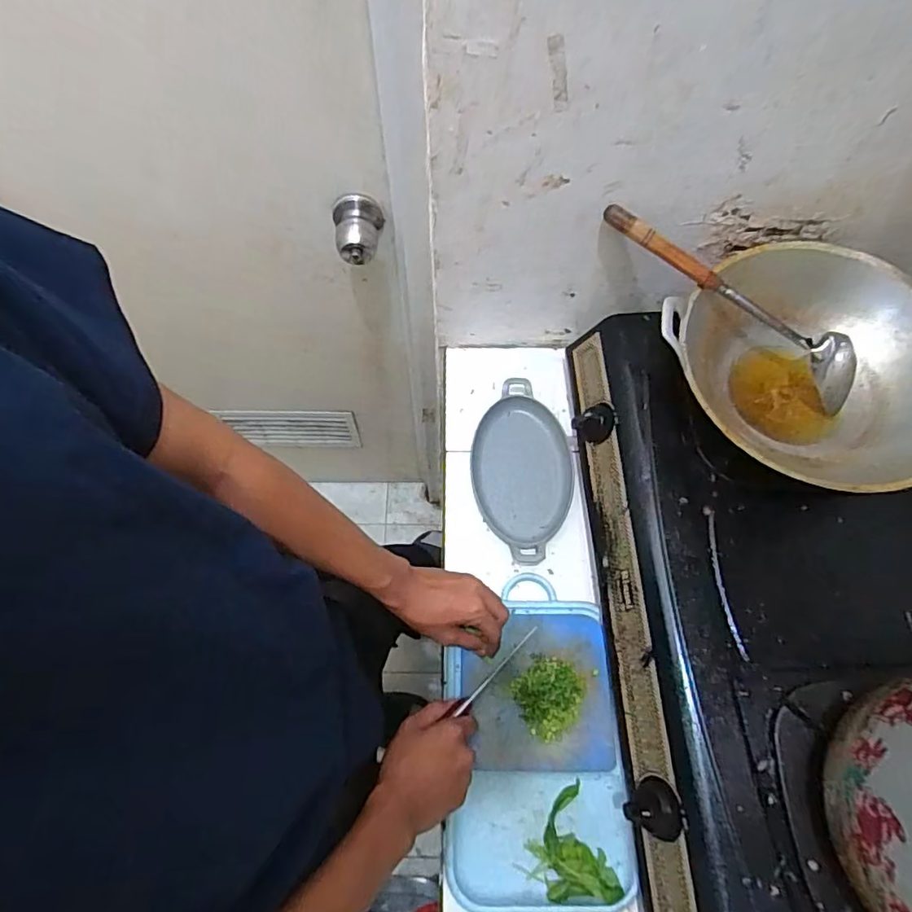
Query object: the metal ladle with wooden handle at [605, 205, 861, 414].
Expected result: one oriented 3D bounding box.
[{"bbox_3d":[0.313,-0.173,0.605,0.345,0.046,0.069,34,70,-3],"label":"metal ladle with wooden handle"}]

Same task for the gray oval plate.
[{"bbox_3d":[0.093,0.016,0.742,0.136,0.028,0.244,-1,67,-1],"label":"gray oval plate"}]

